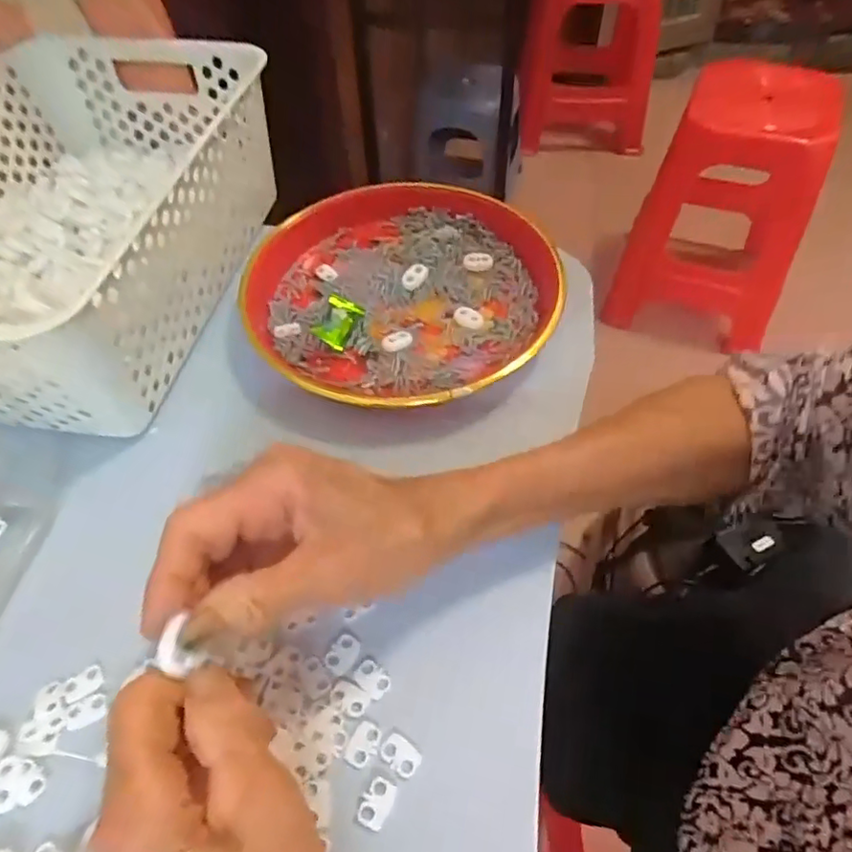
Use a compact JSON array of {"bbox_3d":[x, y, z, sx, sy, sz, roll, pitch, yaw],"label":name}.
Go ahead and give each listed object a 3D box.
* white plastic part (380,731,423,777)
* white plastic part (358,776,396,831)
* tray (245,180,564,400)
[{"bbox_3d":[-0.011,0.146,0.265,0.018,0.004,0.012,32,61,22],"label":"white plastic part"},{"bbox_3d":[-0.021,0.160,0.253,0.012,0.004,0.018,22,57,17],"label":"white plastic part"},{"bbox_3d":[-0.021,-0.099,0.425,0.211,0.030,0.210,-1,54,1],"label":"tray"}]

